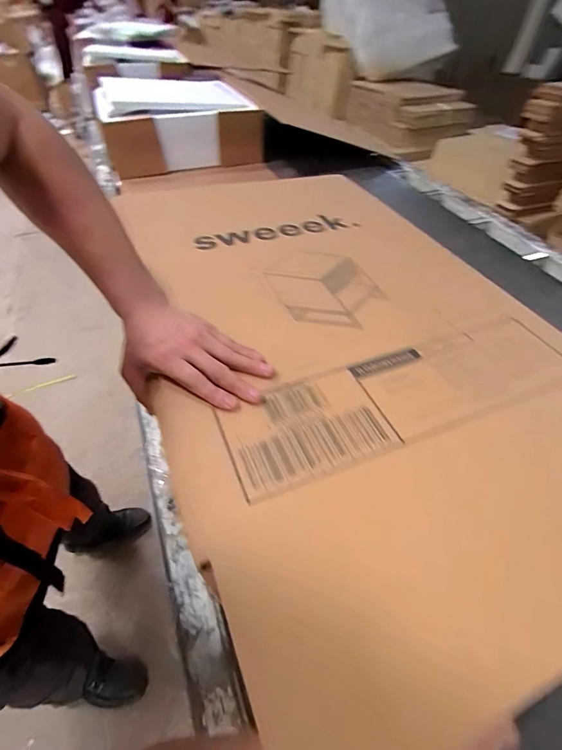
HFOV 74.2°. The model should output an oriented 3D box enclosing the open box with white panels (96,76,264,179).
[{"bbox_3d":[-0.348,-0.881,1.285,0.495,0.179,0.503,-10,48,-11],"label":"open box with white panels"}]

